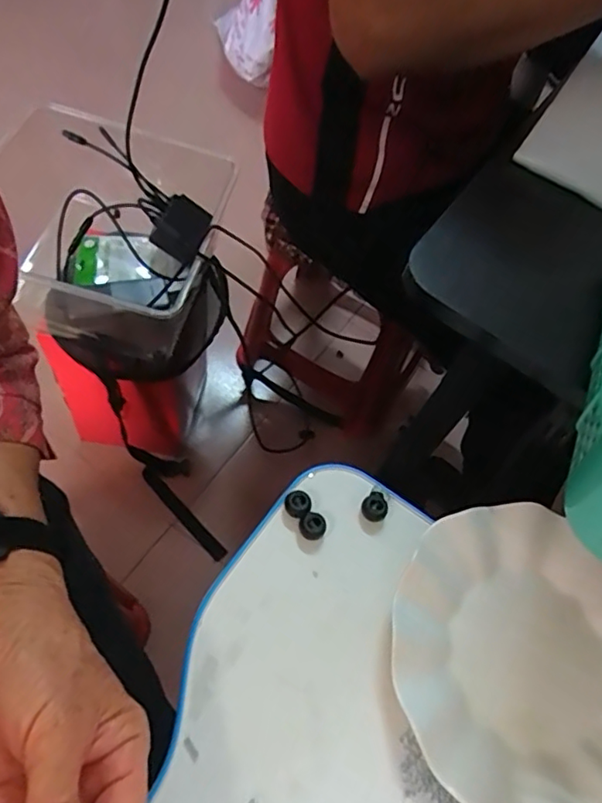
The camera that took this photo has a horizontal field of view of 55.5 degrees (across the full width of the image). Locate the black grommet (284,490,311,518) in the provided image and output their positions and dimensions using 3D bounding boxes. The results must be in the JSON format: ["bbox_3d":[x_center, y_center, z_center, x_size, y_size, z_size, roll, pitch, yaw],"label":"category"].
[{"bbox_3d":[-0.002,0.069,0.383,0.018,0.013,0.016,34,61,10],"label":"black grommet"}]

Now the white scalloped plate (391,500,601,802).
[{"bbox_3d":[0.142,0.158,0.345,0.179,0.031,0.171,4,60,-7],"label":"white scalloped plate"}]

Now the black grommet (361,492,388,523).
[{"bbox_3d":[0.050,0.073,0.389,0.016,0.012,0.017,4,60,-7],"label":"black grommet"}]

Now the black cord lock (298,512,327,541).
[{"bbox_3d":[0.008,0.083,0.377,0.017,0.013,0.016,4,60,-7],"label":"black cord lock"}]

